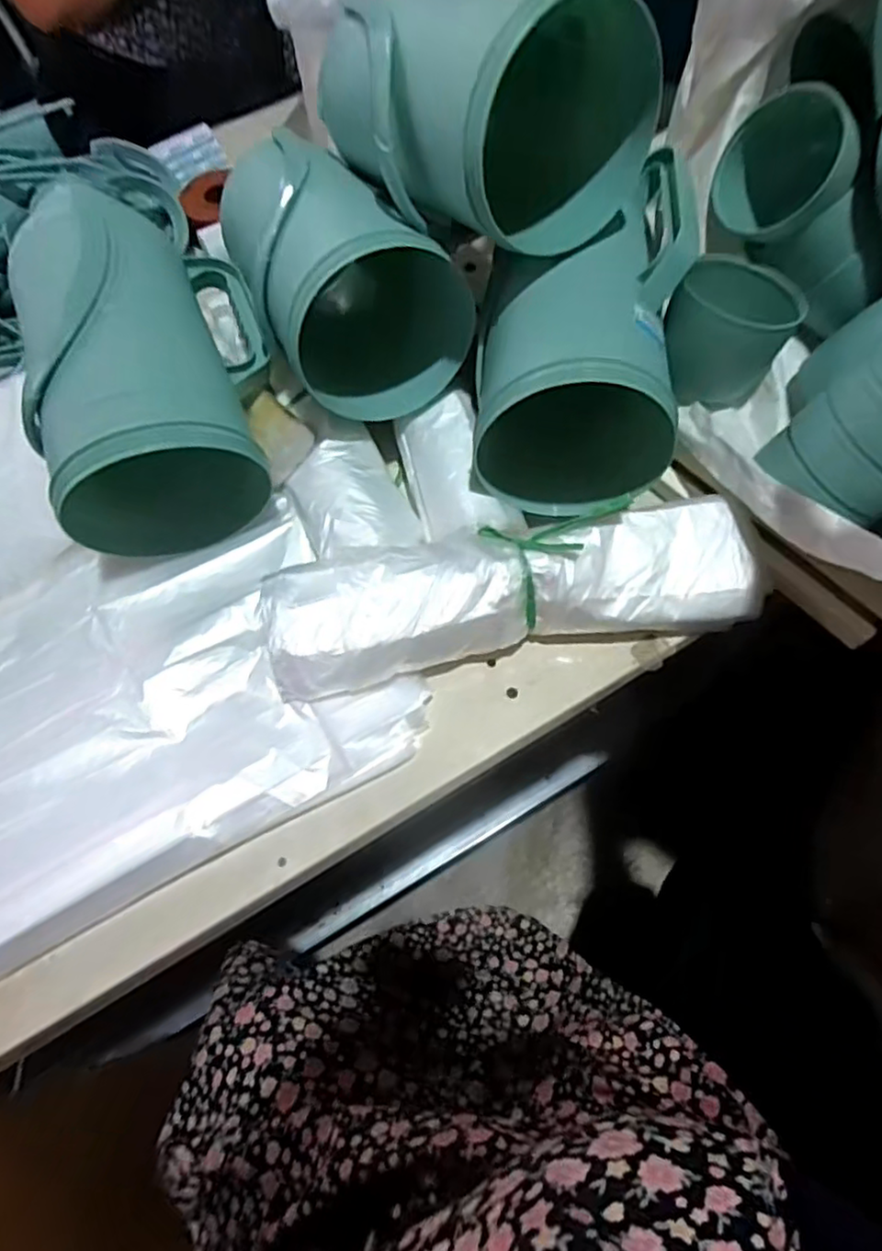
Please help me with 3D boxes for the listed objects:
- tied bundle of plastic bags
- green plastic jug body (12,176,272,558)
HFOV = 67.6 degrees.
[{"bbox_3d":[0.057,-0.030,0.538,0.410,0.049,0.105,-11,64,-2],"label":"tied bundle of plastic bags"},{"bbox_3d":[-0.246,-0.215,0.562,0.183,0.158,0.275,-11,64,-2],"label":"green plastic jug body"}]

